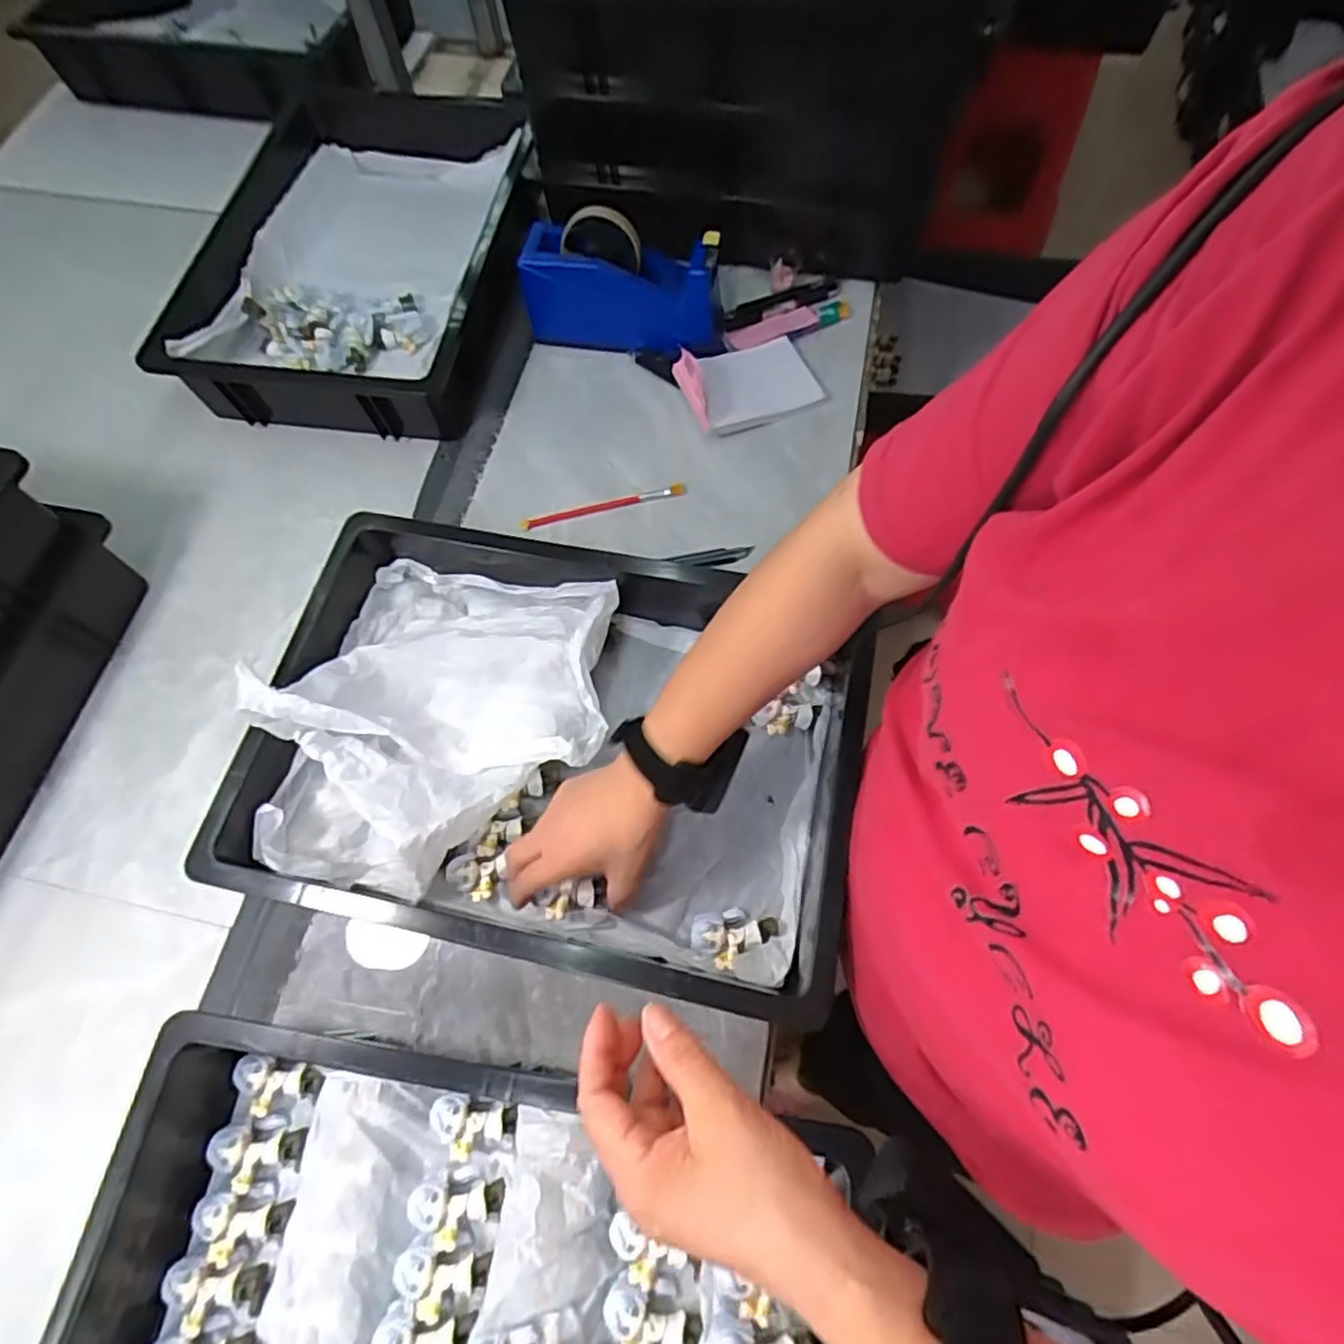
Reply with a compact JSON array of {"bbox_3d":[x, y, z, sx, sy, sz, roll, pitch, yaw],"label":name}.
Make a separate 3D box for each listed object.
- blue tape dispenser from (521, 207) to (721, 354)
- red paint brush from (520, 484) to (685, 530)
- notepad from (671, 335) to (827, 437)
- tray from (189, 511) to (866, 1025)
[{"bbox_3d":[-0.053,-0.385,0.706,0.198,0.114,0.070,1,67,3],"label":"blue tape dispenser"},{"bbox_3d":[-0.068,-0.162,0.687,0.162,0.011,0.013,-13,67,-3],"label":"red paint brush"},{"bbox_3d":[0.079,-0.295,0.705,0.131,0.035,0.085,-19,67,-6],"label":"notepad"},{"bbox_3d":[-0.093,0.054,0.545,0.435,0.099,0.303,10,67,6],"label":"tray"}]

